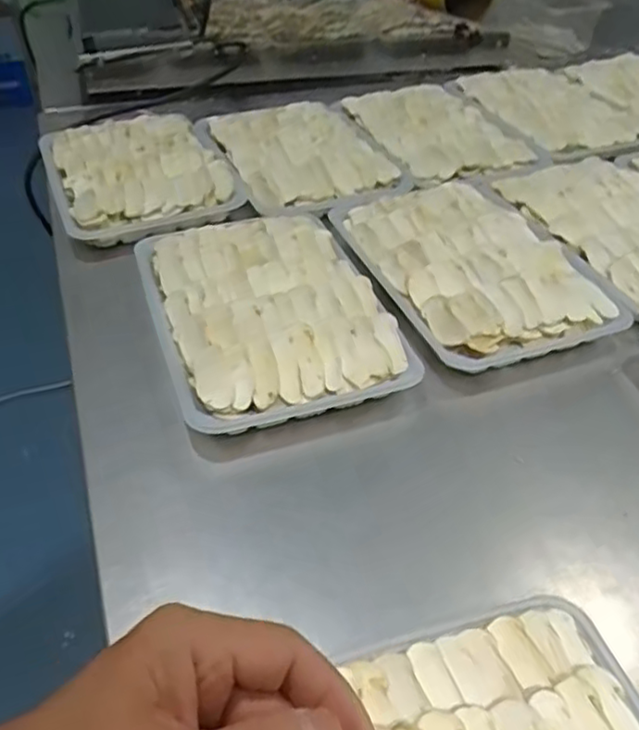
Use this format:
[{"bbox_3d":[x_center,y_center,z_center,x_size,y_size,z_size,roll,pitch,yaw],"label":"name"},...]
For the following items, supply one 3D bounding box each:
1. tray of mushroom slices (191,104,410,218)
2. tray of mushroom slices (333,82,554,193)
[{"bbox_3d":[-0.025,-0.217,0.705,0.165,0.043,0.230,-17,46,-19],"label":"tray of mushroom slices"},{"bbox_3d":[0.134,-0.264,0.751,0.162,0.029,0.228,-15,45,-17],"label":"tray of mushroom slices"}]

